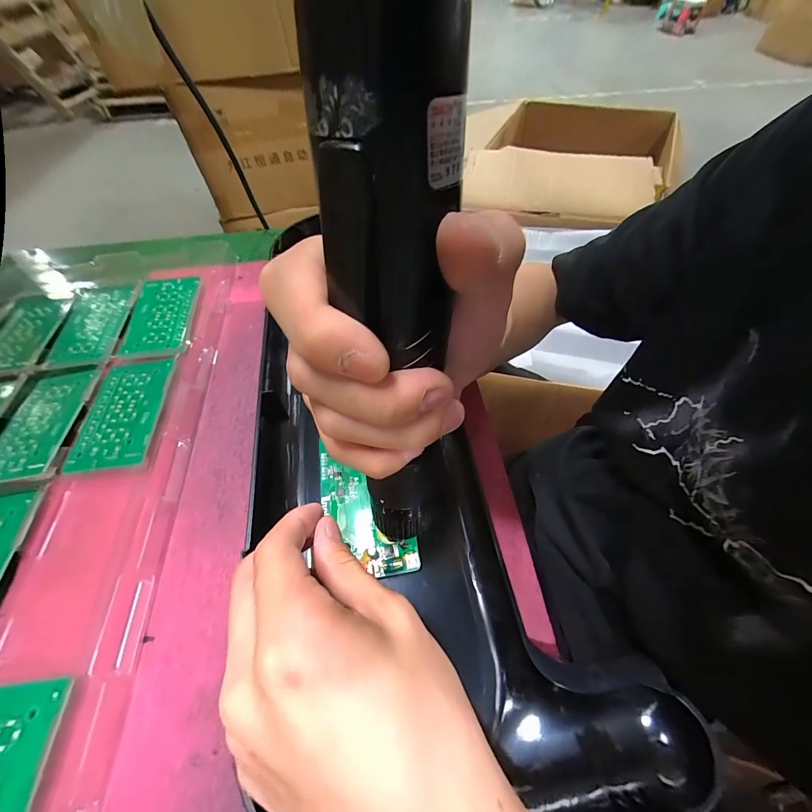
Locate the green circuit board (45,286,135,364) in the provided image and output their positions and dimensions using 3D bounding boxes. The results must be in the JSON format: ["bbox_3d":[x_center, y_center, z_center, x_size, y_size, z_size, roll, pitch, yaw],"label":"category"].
[{"bbox_3d":[-0.321,-0.084,0.366,0.063,0.006,0.107,-8,56,-4],"label":"green circuit board"}]

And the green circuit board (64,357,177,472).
[{"bbox_3d":[-0.233,0.004,0.296,0.061,0.005,0.106,-7,56,-4],"label":"green circuit board"}]

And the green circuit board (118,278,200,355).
[{"bbox_3d":[-0.250,-0.093,0.367,0.062,0.006,0.111,-11,56,-6],"label":"green circuit board"}]

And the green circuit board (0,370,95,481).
[{"bbox_3d":[-0.307,0.012,0.298,0.060,0.004,0.105,-9,56,-5],"label":"green circuit board"}]

